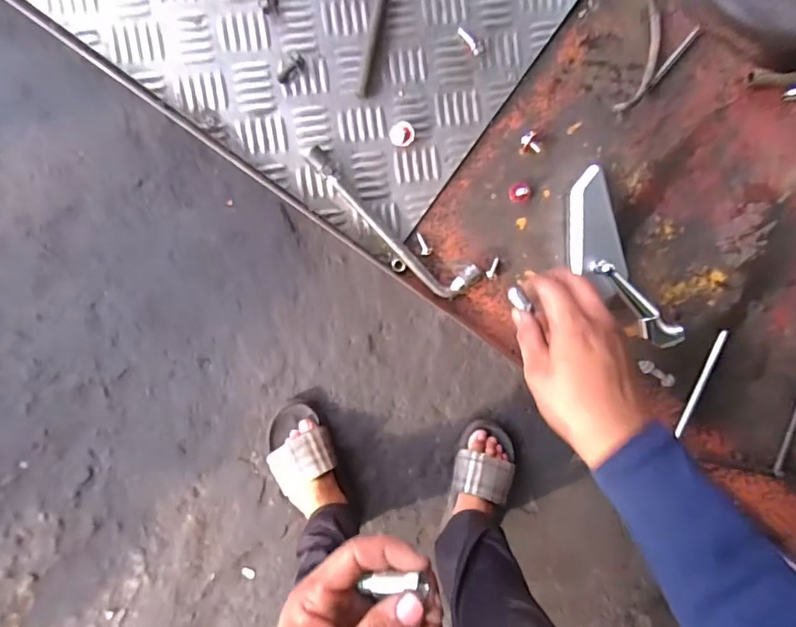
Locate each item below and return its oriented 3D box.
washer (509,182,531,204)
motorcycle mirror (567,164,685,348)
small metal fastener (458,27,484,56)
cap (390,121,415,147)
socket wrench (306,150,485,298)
[{"bbox_3d":[0.110,-0.109,0.438,0.018,0.009,0.017,-1,97,-6],"label":"washer"},{"bbox_3d":[0.194,-0.040,0.446,0.063,0.034,0.180,-28,99,-2],"label":"motorcycle mirror"},{"bbox_3d":[0.062,-0.236,0.419,0.007,0.007,0.030,-40,83,0],"label":"small metal fastener"},{"bbox_3d":[0.003,-0.155,0.419,0.021,0.014,0.020,-1,97,-6],"label":"cap"},{"bbox_3d":[-0.008,-0.074,0.422,0.178,0.018,0.038,36,92,-9],"label":"socket wrench"}]

